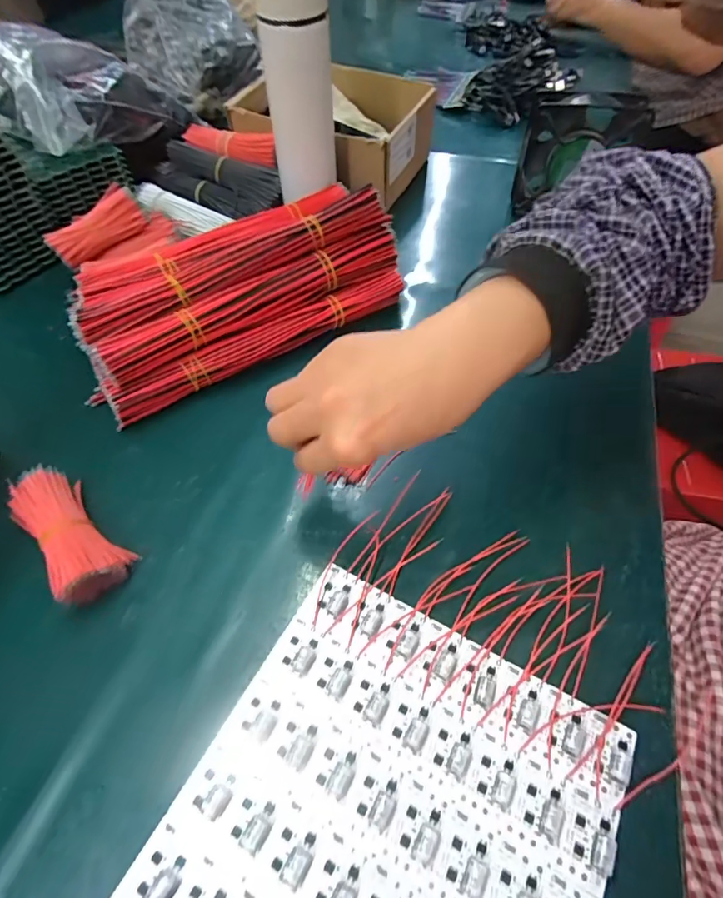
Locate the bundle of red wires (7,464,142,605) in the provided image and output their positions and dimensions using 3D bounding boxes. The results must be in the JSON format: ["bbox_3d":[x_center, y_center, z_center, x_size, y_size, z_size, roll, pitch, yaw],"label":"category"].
[{"bbox_3d":[-0.201,0.055,0.326,0.046,0.026,0.100,-35,63,-22],"label":"bundle of red wires"}]

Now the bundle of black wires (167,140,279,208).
[{"bbox_3d":[-0.166,-0.337,0.582,0.149,0.034,0.030,25,59,16],"label":"bundle of black wires"}]

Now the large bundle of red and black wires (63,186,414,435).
[{"bbox_3d":[-0.112,-0.159,0.449,0.301,0.083,0.143,-27,60,-18],"label":"large bundle of red and black wires"}]

